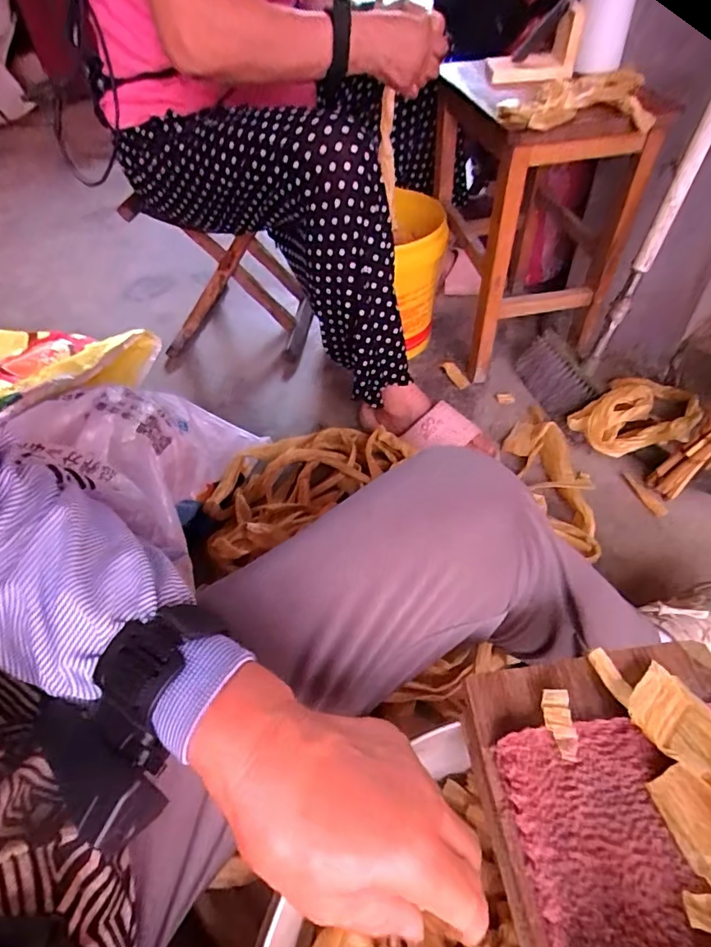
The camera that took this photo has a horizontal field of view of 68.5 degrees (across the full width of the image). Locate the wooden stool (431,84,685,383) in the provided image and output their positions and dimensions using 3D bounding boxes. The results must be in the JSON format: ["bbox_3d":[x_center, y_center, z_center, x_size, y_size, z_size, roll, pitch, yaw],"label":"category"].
[{"bbox_3d":[0.300,-0.469,0.973,0.287,0.419,0.409,-9,49,-3],"label":"wooden stool"}]

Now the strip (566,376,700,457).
[{"bbox_3d":[0.486,-0.102,0.865,0.244,0.074,0.130,-24,51,-16],"label":"strip"}]

